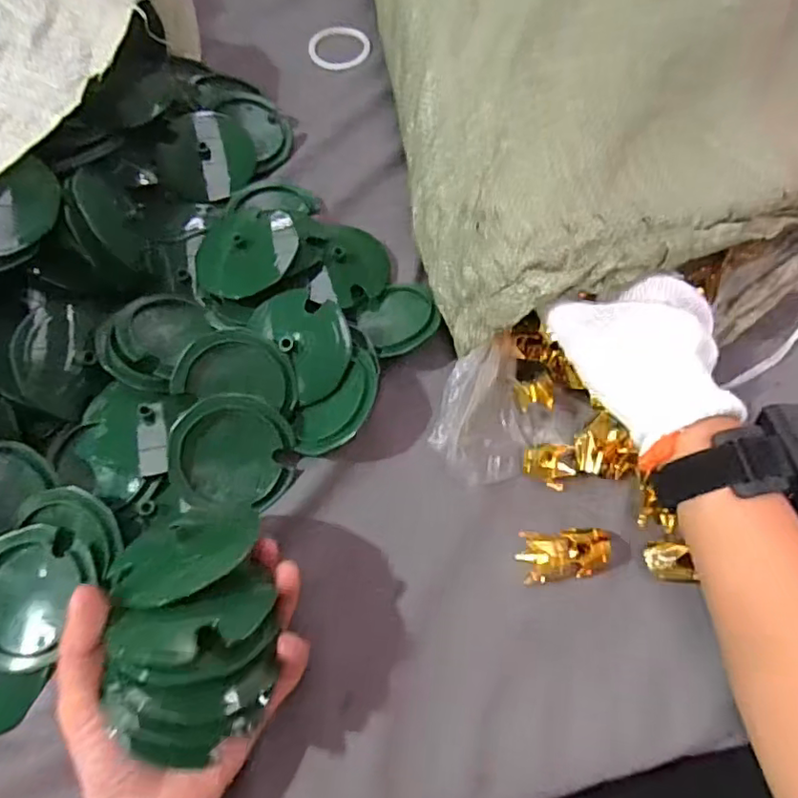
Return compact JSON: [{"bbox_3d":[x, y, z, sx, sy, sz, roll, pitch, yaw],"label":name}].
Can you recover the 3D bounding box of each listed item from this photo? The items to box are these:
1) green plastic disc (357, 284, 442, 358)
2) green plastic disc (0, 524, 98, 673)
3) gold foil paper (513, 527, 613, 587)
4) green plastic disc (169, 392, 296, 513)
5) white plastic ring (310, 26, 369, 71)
[{"bbox_3d":[0.000,-0.058,0.419,0.054,0.014,0.061,-27,47,-7],"label":"green plastic disc"},{"bbox_3d":[-0.216,0.114,0.340,0.067,0.013,0.073,-1,65,1],"label":"green plastic disc"},{"bbox_3d":[0.097,0.092,0.345,0.050,0.016,0.028,-3,65,0],"label":"gold foil paper"},{"bbox_3d":[-0.103,0.031,0.366,0.072,0.006,0.066,1,84,-6],"label":"green plastic disc"},{"bbox_3d":[-0.056,-0.336,0.561,0.057,0.004,0.068,-3,66,0],"label":"white plastic ring"}]

